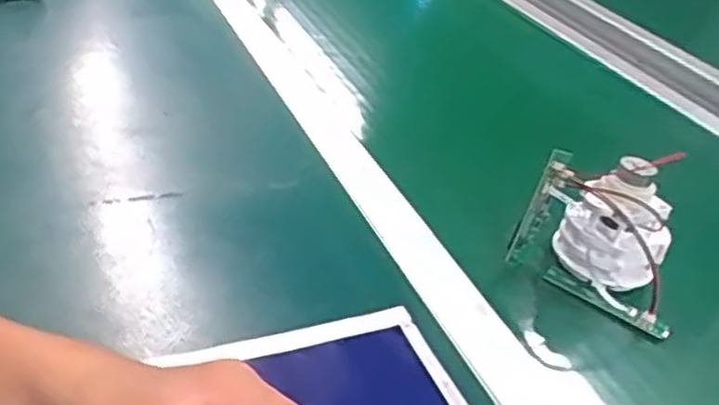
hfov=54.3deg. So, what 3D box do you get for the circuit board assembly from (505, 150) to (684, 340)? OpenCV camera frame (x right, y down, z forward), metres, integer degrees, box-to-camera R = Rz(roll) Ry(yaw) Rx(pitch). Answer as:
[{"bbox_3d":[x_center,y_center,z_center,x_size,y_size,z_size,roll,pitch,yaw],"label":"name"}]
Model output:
[{"bbox_3d":[0.155,0.016,0.442,0.100,0.092,0.049,23,36,23],"label":"circuit board assembly"}]

